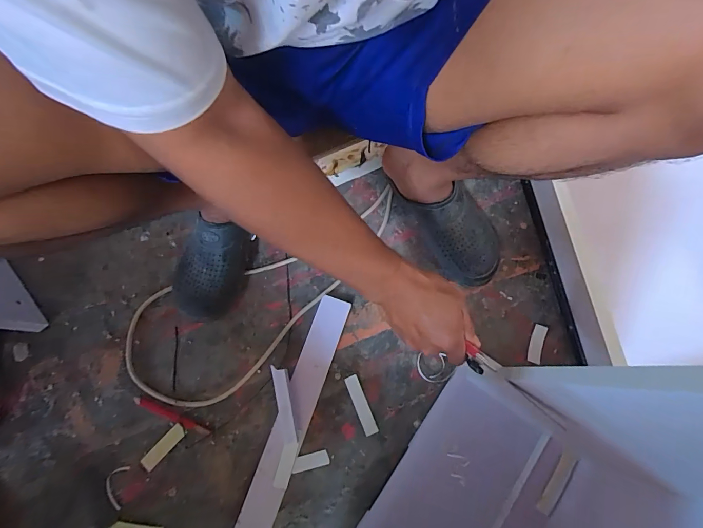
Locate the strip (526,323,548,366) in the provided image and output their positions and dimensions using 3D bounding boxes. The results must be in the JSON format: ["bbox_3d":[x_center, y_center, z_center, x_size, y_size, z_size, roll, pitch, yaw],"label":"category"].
[{"bbox_3d":[0.298,0.128,0.588,0.022,0.004,0.061,15,83,8],"label":"strip"}]

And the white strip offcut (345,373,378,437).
[{"bbox_3d":[0.014,0.214,0.555,0.021,0.008,0.087,-21,76,-6],"label":"white strip offcut"}]

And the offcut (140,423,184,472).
[{"bbox_3d":[-0.279,0.271,0.539,0.021,0.007,0.073,43,78,11],"label":"offcut"}]

